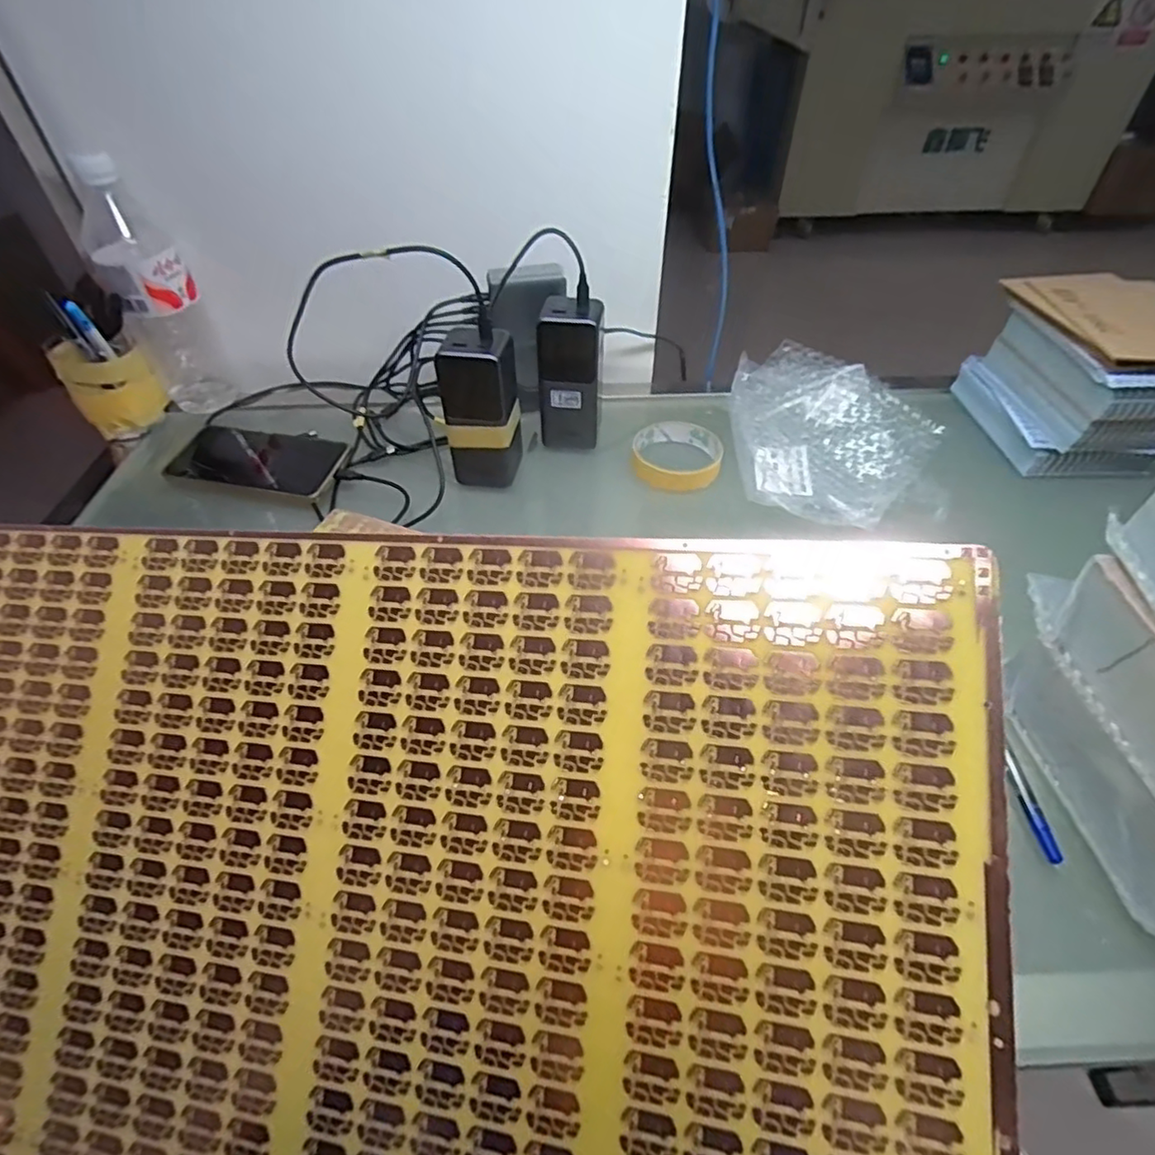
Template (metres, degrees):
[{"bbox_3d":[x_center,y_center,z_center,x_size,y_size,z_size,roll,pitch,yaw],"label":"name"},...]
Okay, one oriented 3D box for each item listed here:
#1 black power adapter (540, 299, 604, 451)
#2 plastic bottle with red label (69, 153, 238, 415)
[{"bbox_3d":[-0.007,-0.182,0.563,0.057,0.125,0.044,5,47,6],"label":"black power adapter"},{"bbox_3d":[-0.402,-0.265,0.589,0.072,0.217,0.065,-25,52,-21],"label":"plastic bottle with red label"}]

